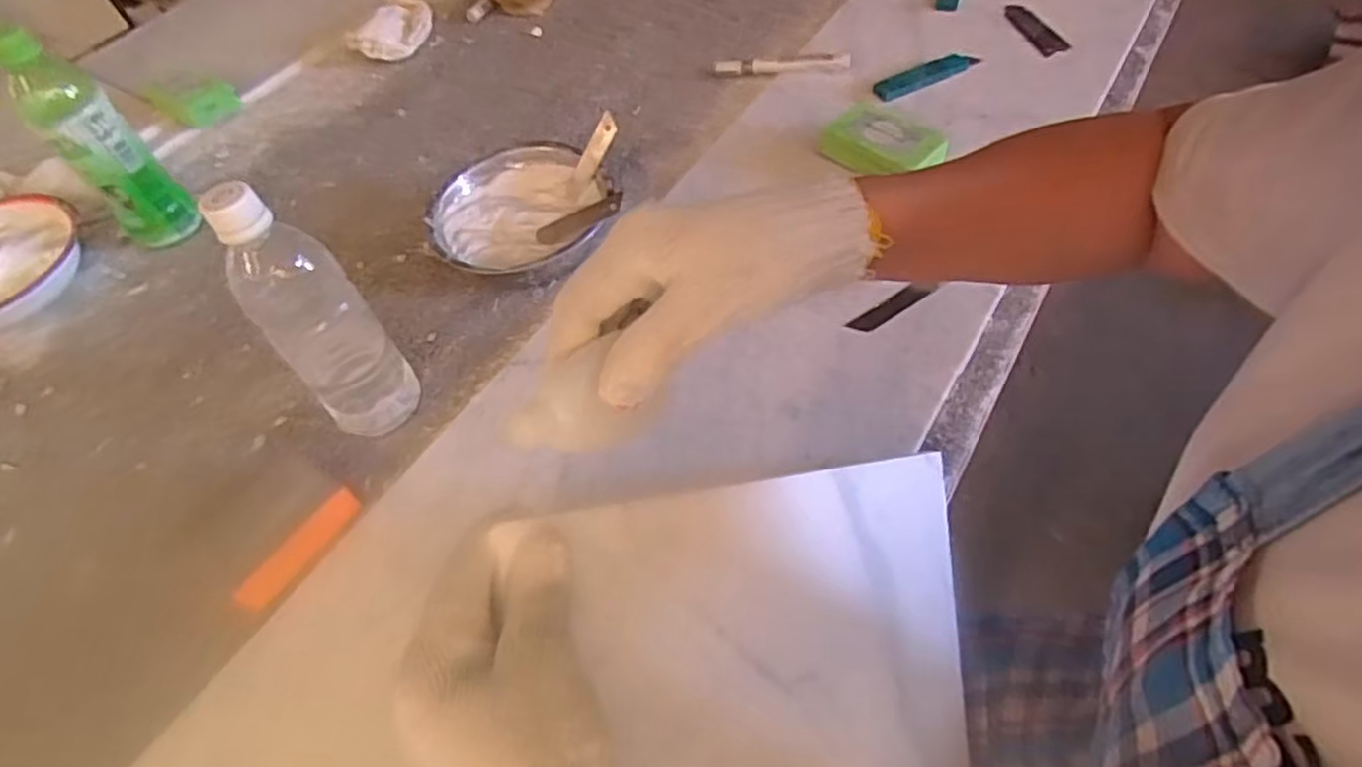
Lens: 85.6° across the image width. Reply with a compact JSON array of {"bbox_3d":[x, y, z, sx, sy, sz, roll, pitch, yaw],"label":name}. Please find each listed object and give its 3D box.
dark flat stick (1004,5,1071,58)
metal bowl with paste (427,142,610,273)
[{"bbox_3d":[0.378,-0.379,0.788,0.030,0.007,0.097,-16,55,-7],"label":"dark flat stick"},{"bbox_3d":[-0.142,-0.146,0.652,0.152,0.047,0.143,-3,55,5],"label":"metal bowl with paste"}]

